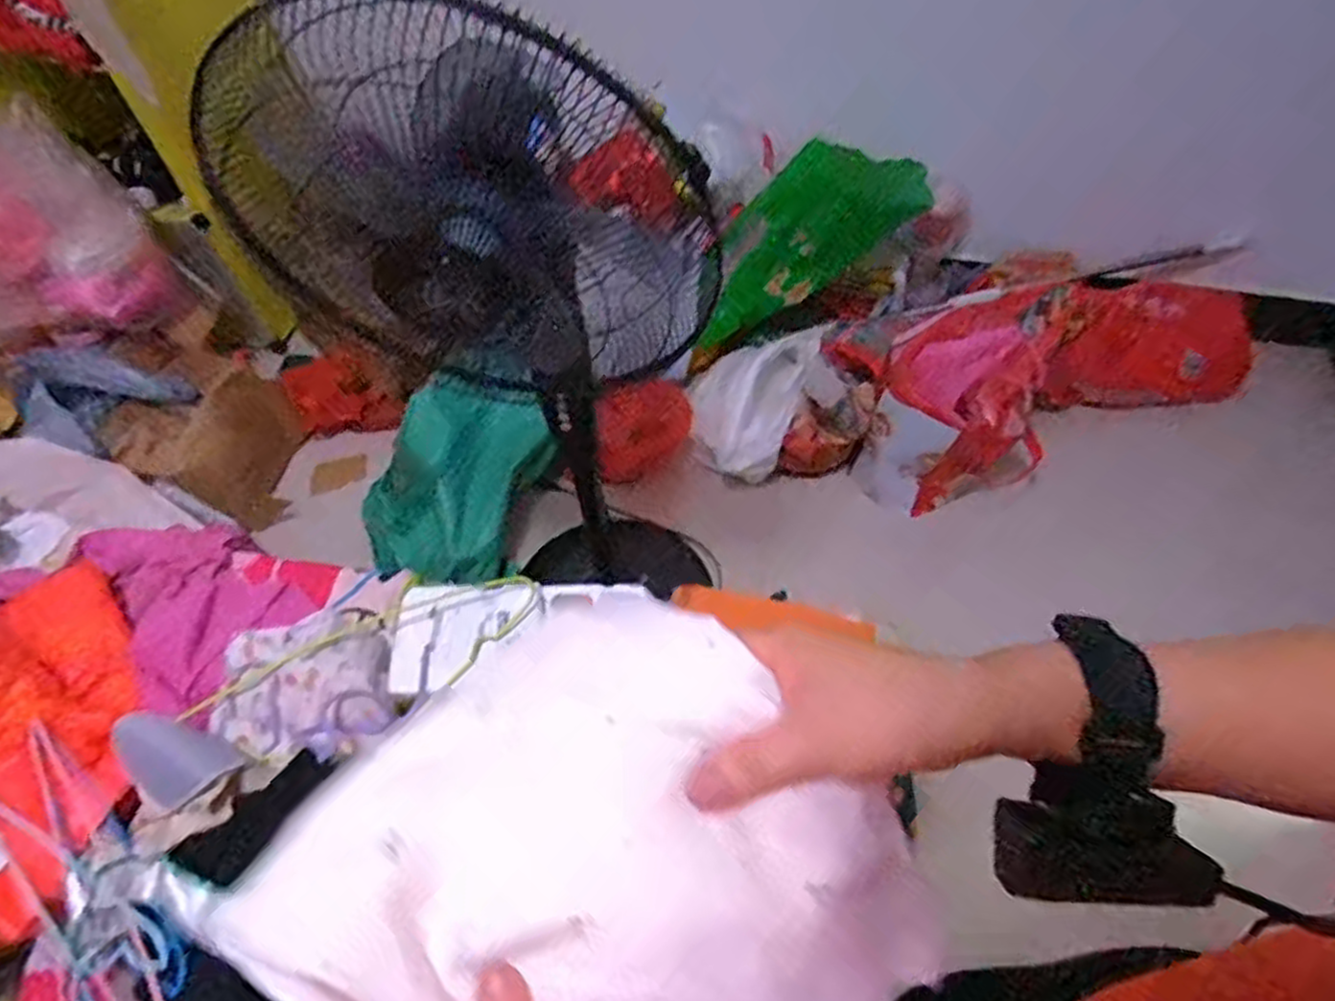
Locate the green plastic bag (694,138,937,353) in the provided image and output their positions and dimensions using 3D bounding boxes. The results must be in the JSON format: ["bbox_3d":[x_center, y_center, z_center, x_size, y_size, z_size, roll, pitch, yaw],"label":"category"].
[{"bbox_3d":[0.212,-0.435,1.317,0.466,0.198,0.074,-37,47,31],"label":"green plastic bag"}]

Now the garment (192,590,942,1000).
[{"bbox_3d":[-0.008,0.152,0.303,0.211,0.133,0.180,25,58,18],"label":"garment"}]

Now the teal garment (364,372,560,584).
[{"bbox_3d":[-0.354,-0.040,1.312,0.264,0.379,0.130,27,15,-3],"label":"teal garment"}]

